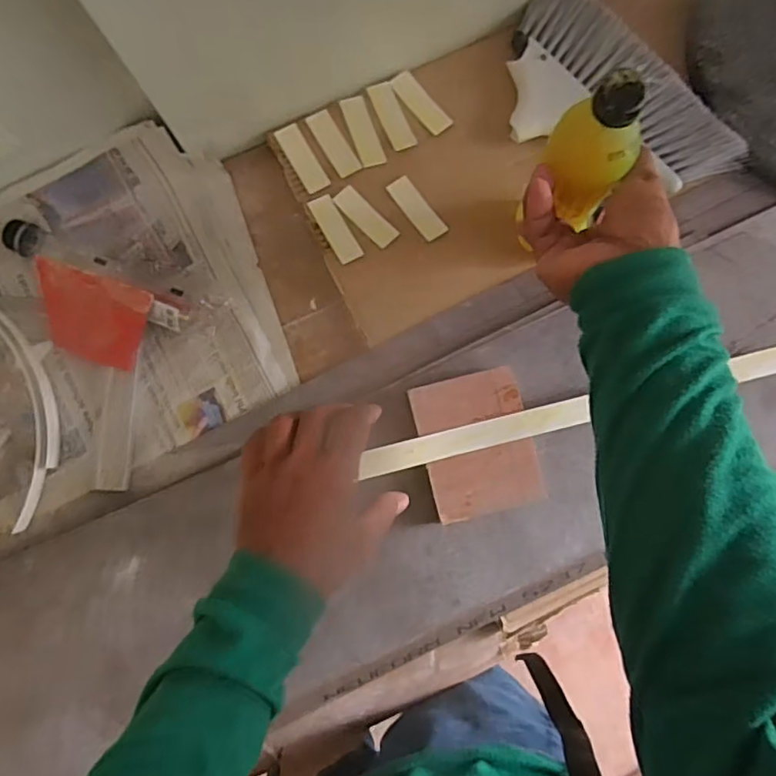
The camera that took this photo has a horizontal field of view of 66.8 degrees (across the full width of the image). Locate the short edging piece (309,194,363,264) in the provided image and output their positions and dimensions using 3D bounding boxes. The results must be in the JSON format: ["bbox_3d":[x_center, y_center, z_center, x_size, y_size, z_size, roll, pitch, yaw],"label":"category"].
[{"bbox_3d":[-0.049,-0.149,0.553,0.023,0.004,0.067,-29,85,-2],"label":"short edging piece"}]

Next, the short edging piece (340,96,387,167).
[{"bbox_3d":[-0.024,-0.244,0.557,0.023,0.004,0.069,-20,85,-1],"label":"short edging piece"}]

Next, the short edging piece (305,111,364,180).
[{"bbox_3d":[-0.051,-0.231,0.555,0.024,0.004,0.066,-32,85,-2],"label":"short edging piece"}]

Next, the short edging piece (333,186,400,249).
[{"bbox_3d":[-0.021,-0.160,0.552,0.024,0.004,0.067,-45,86,-3],"label":"short edging piece"}]

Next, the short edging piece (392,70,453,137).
[{"bbox_3d":[0.032,-0.273,0.561,0.023,0.004,0.070,-39,86,-3],"label":"short edging piece"}]

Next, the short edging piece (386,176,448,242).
[{"bbox_3d":[0.027,-0.169,0.552,0.022,0.004,0.067,-37,85,-3],"label":"short edging piece"}]

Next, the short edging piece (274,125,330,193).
[{"bbox_3d":[-0.080,-0.216,0.555,0.023,0.005,0.067,-30,85,-2],"label":"short edging piece"}]

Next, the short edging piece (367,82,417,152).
[{"bbox_3d":[0.004,-0.260,0.559,0.023,0.004,0.069,-23,85,-1],"label":"short edging piece"}]

